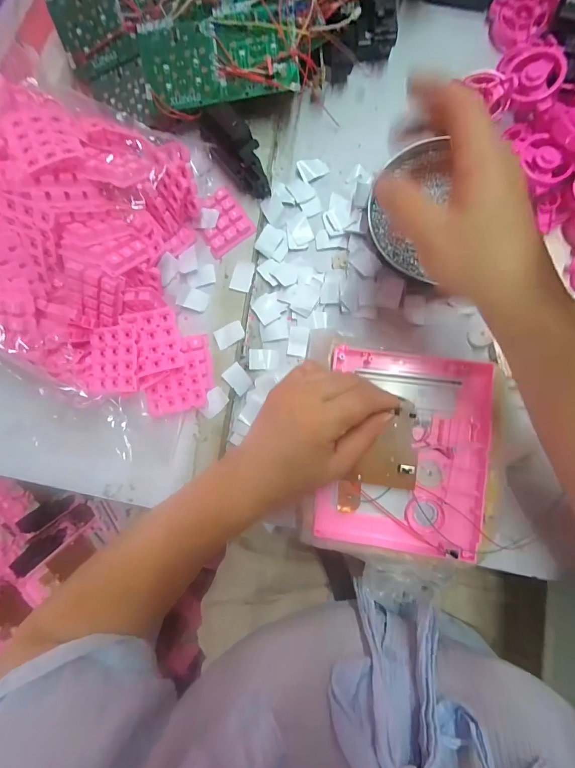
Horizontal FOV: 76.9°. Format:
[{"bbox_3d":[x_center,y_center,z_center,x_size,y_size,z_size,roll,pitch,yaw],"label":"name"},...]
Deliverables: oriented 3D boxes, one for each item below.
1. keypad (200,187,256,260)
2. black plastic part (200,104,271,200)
[{"bbox_3d":[-0.066,-0.163,0.367,0.049,0.012,0.056,-33,83,5],"label":"keypad"},{"bbox_3d":[-0.048,-0.223,0.350,0.040,0.022,0.091,-33,96,5],"label":"black plastic part"}]

